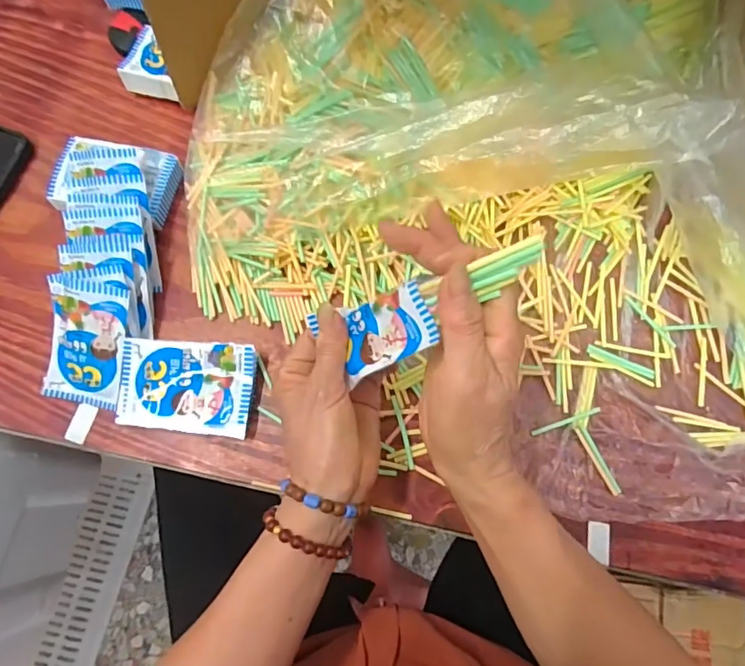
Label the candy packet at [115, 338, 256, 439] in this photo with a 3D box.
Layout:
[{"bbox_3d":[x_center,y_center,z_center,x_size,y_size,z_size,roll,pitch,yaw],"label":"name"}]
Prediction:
[{"bbox_3d":[-0.154,0.046,0.427,0.106,0.029,0.074,4,75,1],"label":"candy packet"}]

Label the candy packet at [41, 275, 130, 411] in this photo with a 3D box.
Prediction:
[{"bbox_3d":[-0.242,0.011,0.428,0.067,0.009,0.100,7,99,5],"label":"candy packet"}]

